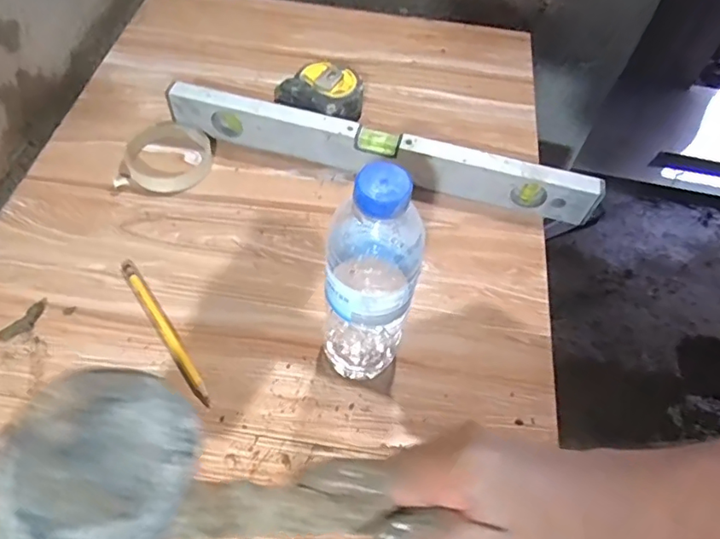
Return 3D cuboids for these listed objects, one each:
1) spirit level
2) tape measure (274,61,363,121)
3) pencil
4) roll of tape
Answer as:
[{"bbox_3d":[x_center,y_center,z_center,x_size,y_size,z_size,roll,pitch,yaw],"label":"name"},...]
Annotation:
[{"bbox_3d":[0.020,-0.120,0.558,0.439,0.061,0.020,14,54,5],"label":"spirit level"},{"bbox_3d":[-0.047,-0.193,0.613,0.101,0.053,0.082,5,54,-2],"label":"tape measure"},{"bbox_3d":[-0.170,0.050,0.462,0.013,0.006,0.164,-30,63,-22],"label":"pencil"},{"bbox_3d":[-0.202,-0.121,0.562,0.085,0.018,0.083,2,54,-3],"label":"roll of tape"}]

